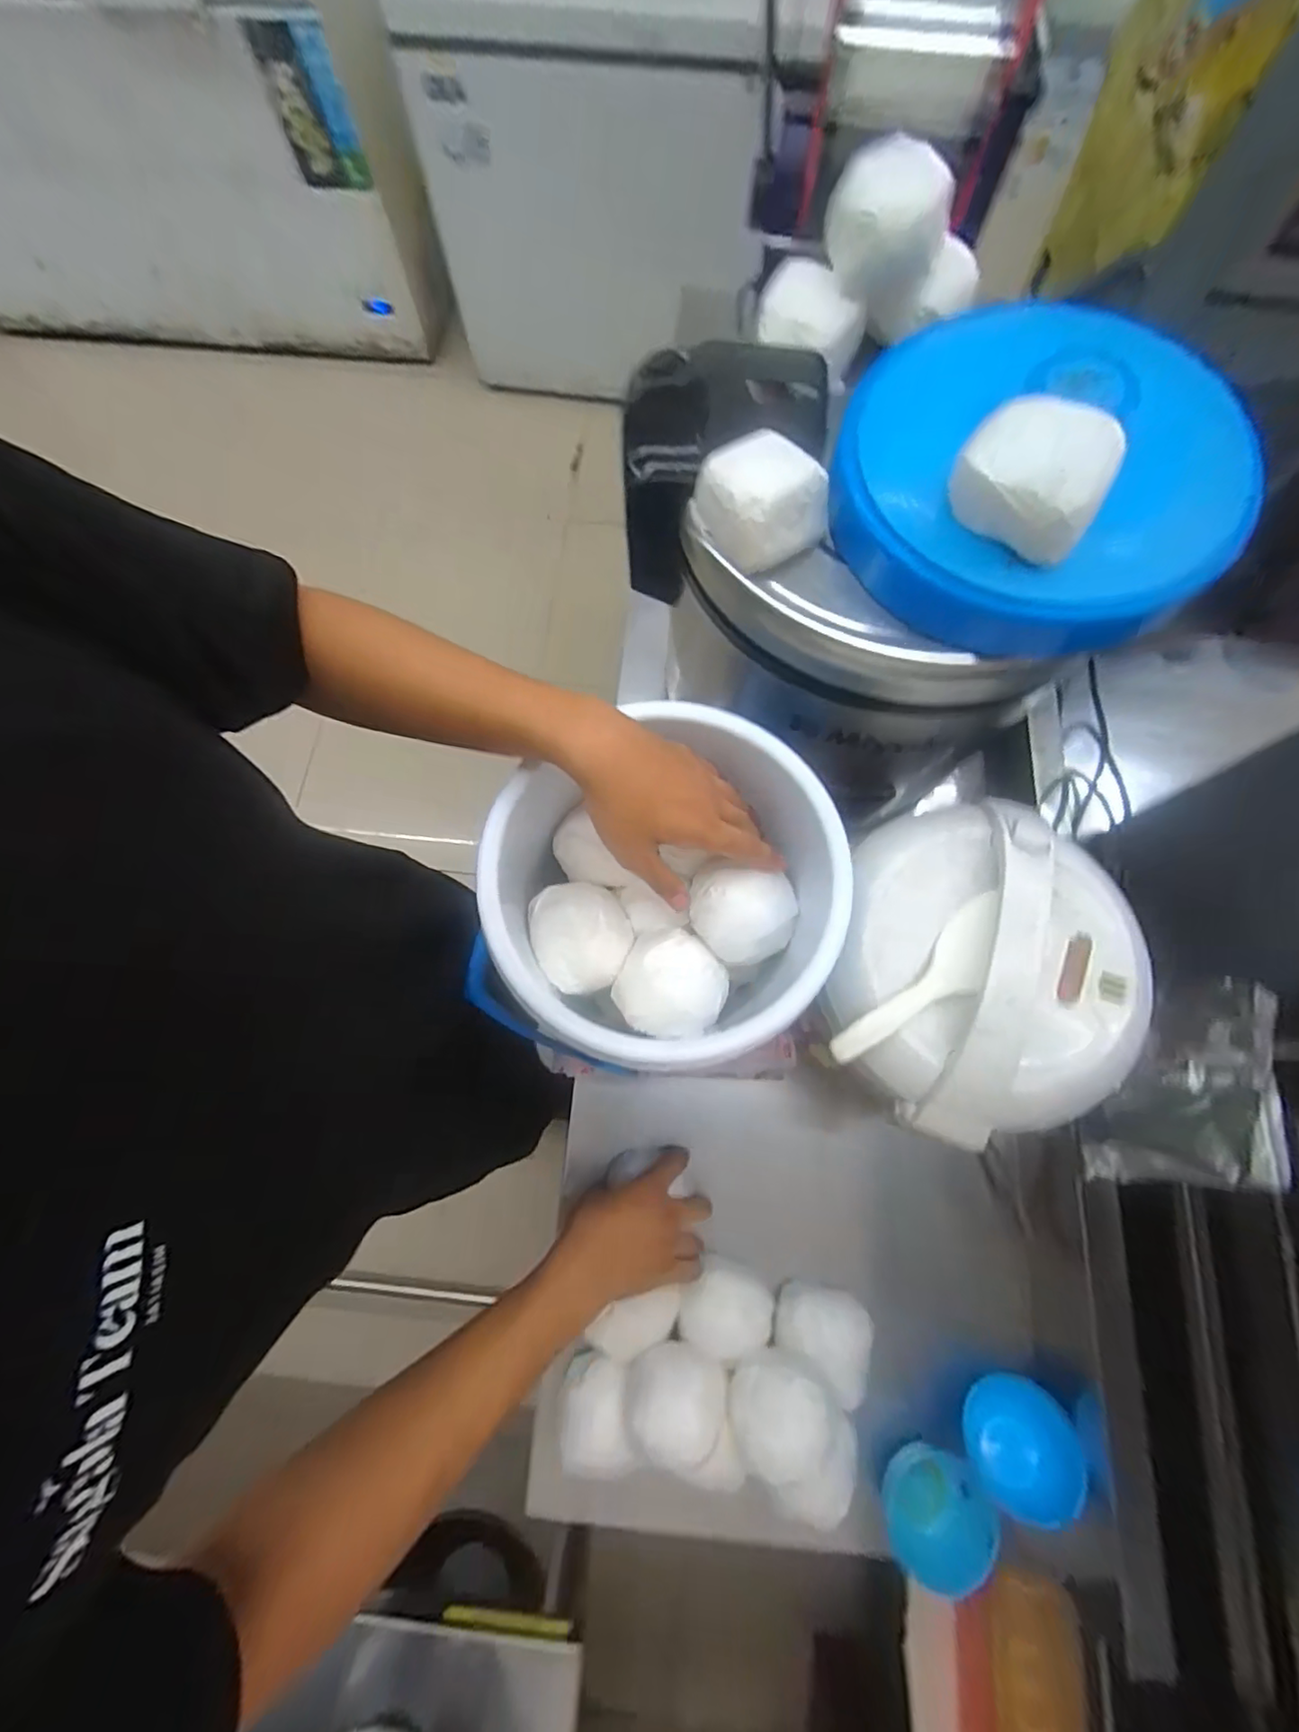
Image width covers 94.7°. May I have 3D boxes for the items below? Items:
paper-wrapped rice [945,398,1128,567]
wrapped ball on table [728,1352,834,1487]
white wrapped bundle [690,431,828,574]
[{"bbox_3d":[0.223,-0.226,0.348,0.084,0.053,0.066,33,76,10],"label":"paper-wrapped rice"},{"bbox_3d":[0.110,0.451,0.496,0.086,0.065,0.073,-5,73,-1],"label":"wrapped ball on table"},{"bbox_3d":[0.073,-0.249,0.408,0.073,0.048,0.080,-32,76,-9],"label":"white wrapped bundle"}]

